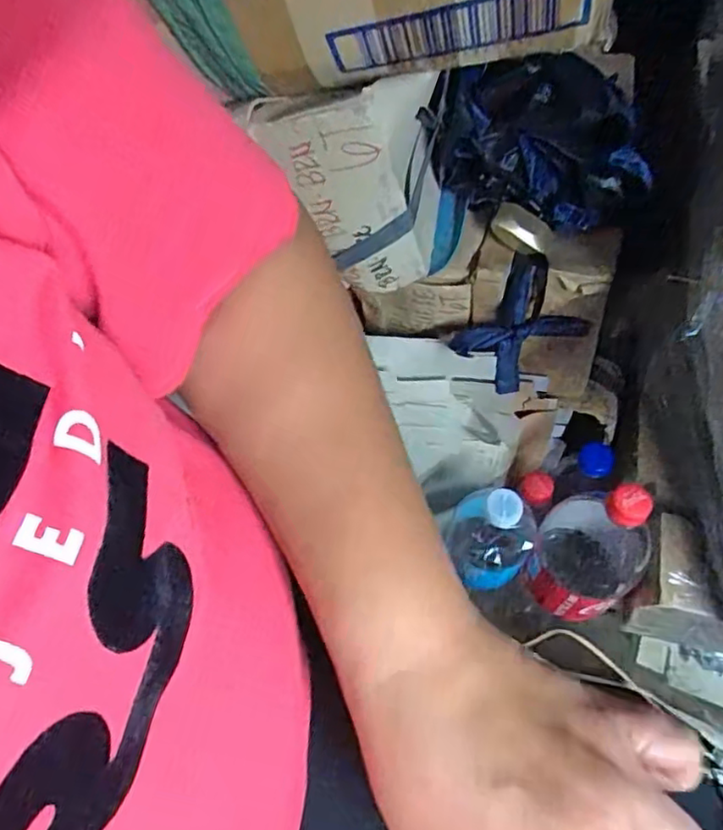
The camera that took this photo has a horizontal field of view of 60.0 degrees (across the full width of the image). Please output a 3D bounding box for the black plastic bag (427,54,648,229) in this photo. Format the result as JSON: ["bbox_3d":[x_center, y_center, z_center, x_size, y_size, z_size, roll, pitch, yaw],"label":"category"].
[{"bbox_3d":[0.142,-0.212,0.491,0.166,0.116,0.052,17,60,11],"label":"black plastic bag"}]

